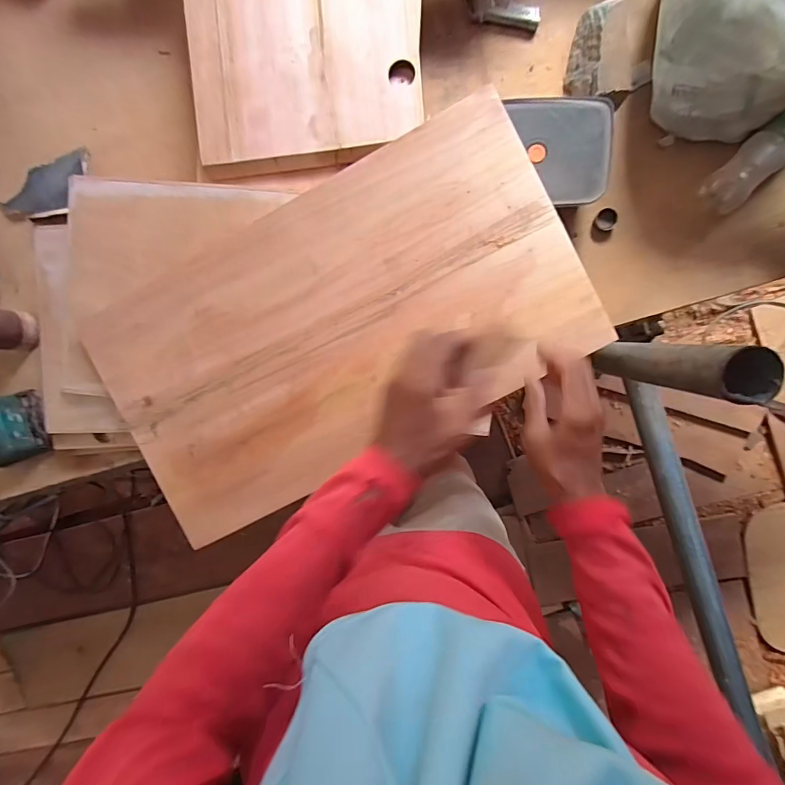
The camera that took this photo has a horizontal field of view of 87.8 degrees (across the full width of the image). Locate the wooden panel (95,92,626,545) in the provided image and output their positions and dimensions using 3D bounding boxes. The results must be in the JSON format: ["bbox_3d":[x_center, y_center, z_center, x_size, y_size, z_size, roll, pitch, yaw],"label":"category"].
[{"bbox_3d":[-0.075,-0.078,0.524,0.607,0.022,0.326,-31,89,6],"label":"wooden panel"}]

